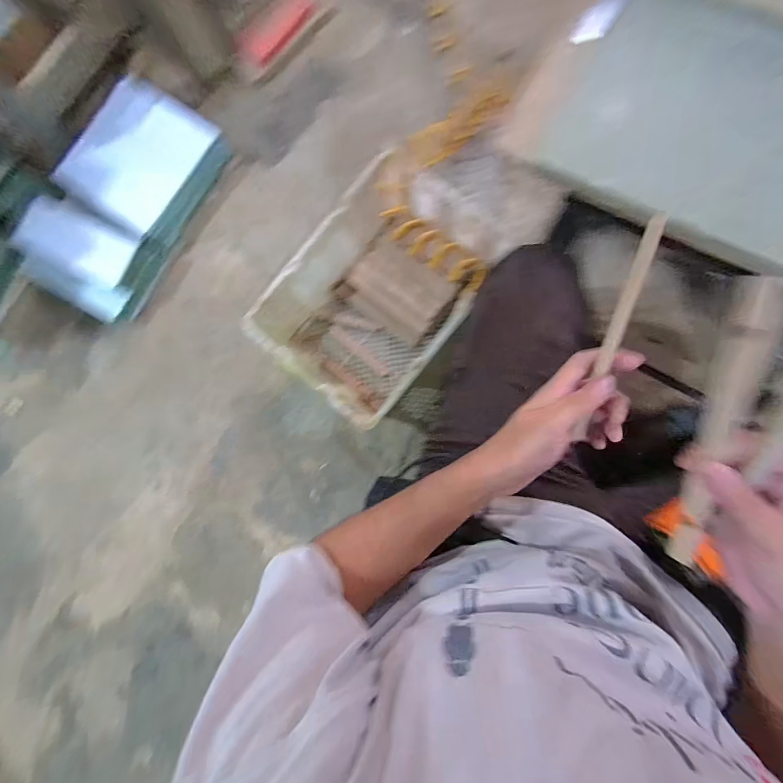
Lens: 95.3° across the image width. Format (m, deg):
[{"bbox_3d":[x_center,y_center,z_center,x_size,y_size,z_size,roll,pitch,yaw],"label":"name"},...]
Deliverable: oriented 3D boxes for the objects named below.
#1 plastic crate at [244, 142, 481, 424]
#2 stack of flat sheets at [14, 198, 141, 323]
[{"bbox_3d":[-0.058,-0.205,0.785,0.300,0.163,0.427,43,90,9],"label":"plastic crate"},{"bbox_3d":[-0.781,-0.334,0.892,0.318,0.075,0.215,26,87,8],"label":"stack of flat sheets"}]

